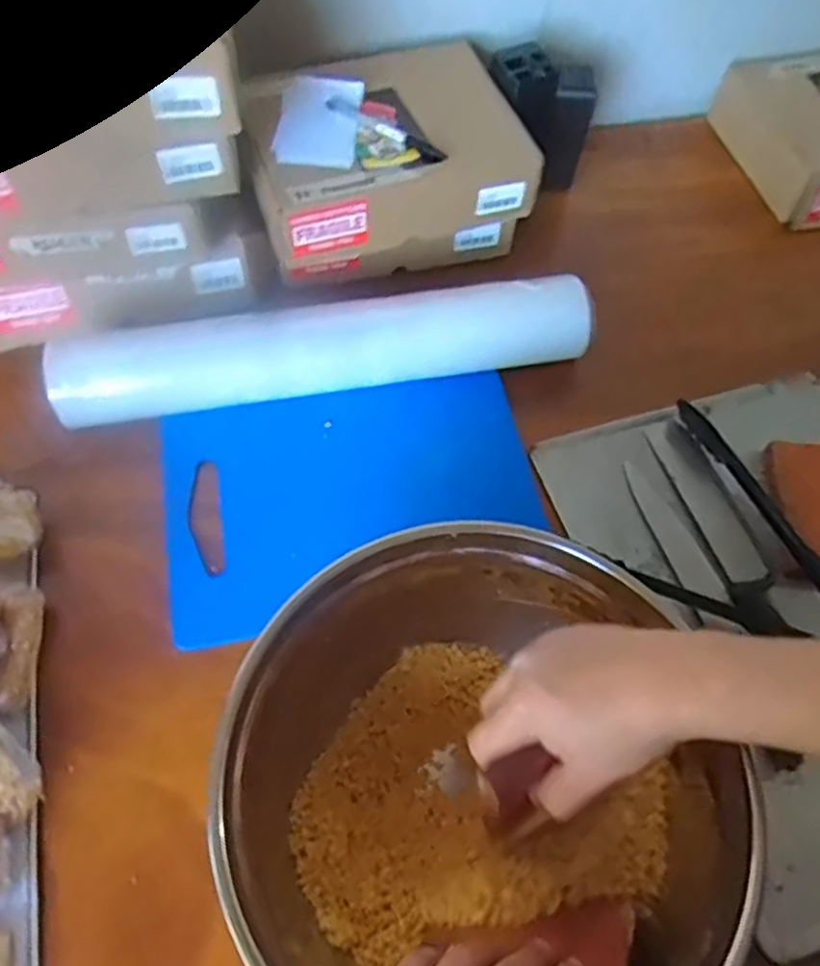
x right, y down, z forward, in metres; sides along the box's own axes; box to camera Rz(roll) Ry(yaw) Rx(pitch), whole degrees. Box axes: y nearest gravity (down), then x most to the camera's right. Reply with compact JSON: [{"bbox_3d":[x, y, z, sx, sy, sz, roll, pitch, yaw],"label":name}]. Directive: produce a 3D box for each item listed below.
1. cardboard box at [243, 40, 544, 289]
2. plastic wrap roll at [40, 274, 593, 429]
[{"bbox_3d":[-0.029,-0.329,0.767,0.256,0.144,0.201,-16,64,-12],"label":"cardboard box"},{"bbox_3d":[-0.079,-0.129,0.703,0.498,0.090,0.089,-10,63,-9],"label":"plastic wrap roll"}]

